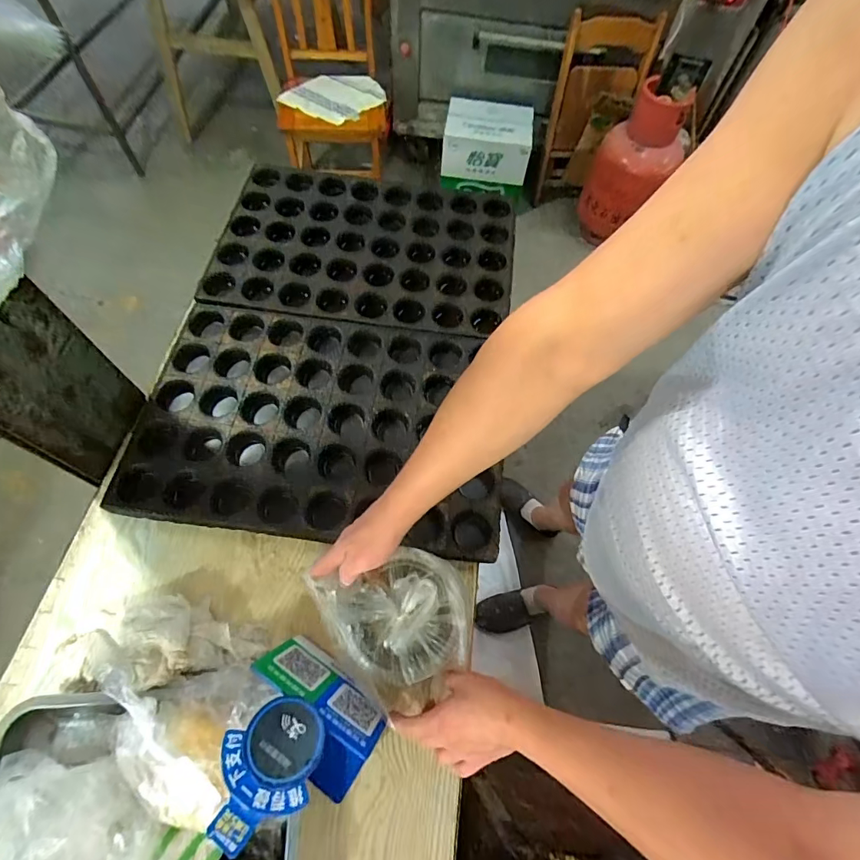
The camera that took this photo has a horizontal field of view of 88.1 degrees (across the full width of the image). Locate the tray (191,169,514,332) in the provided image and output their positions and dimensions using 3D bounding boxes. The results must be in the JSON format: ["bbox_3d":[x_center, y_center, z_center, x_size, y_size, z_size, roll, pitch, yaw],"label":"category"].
[{"bbox_3d":[-0.117,-0.377,0.867,0.552,0.034,0.388,6,63,2],"label":"tray"}]

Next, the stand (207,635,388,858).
[{"bbox_3d":[-0.151,0.337,0.491,0.158,0.165,0.145,33,67,15],"label":"stand"}]

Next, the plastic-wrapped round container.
[{"bbox_3d":[-0.032,0.254,0.578,0.178,0.089,0.182,1,66,-2],"label":"plastic-wrapped round container"}]

